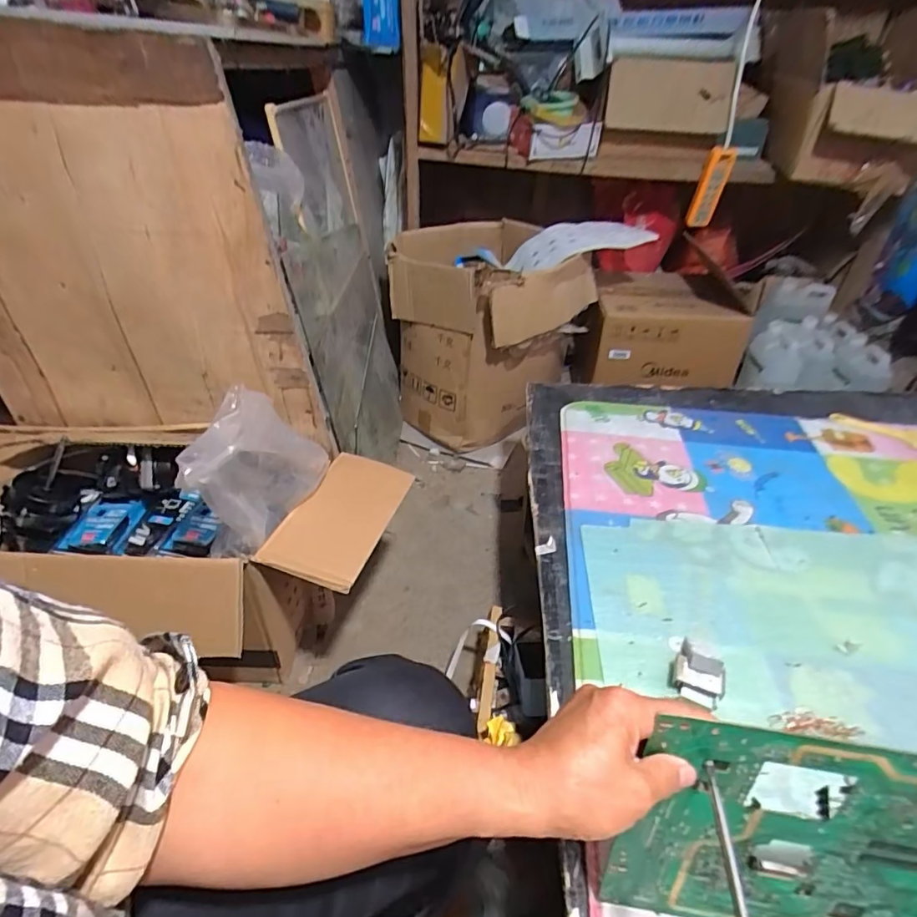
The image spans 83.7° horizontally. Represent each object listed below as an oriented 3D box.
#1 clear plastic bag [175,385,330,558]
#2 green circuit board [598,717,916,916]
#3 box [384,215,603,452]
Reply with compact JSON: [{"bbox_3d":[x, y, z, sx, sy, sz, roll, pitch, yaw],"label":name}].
[{"bbox_3d":[-0.277,0.026,0.672,0.120,0.183,0.193,12,39,15],"label":"clear plastic bag"},{"bbox_3d":[0.232,0.260,0.337,0.237,0.212,0.005,6,26,7],"label":"green circuit board"},{"bbox_3d":[0.063,-0.333,1.363,0.475,0.449,0.395,27,44,26],"label":"box"}]

